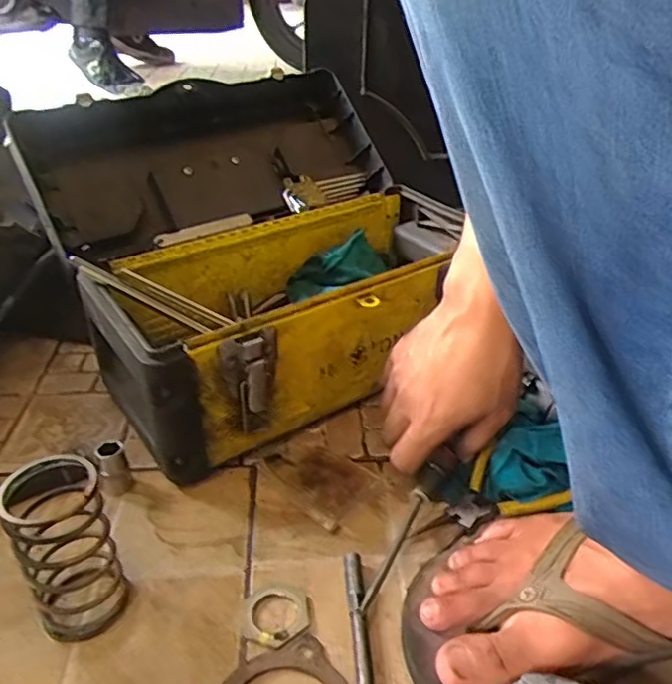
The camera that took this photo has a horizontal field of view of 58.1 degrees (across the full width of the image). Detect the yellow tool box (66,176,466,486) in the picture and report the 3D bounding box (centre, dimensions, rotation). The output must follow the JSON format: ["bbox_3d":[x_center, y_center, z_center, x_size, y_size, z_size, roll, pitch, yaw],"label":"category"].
[{"bbox_3d":[-0.038,-0.034,0.573,0.360,0.131,0.207,-24,40,-34],"label":"yellow tool box"}]

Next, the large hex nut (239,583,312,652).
[{"bbox_3d":[-0.038,0.168,0.375,0.042,0.004,0.041,17,36,24],"label":"large hex nut"}]

